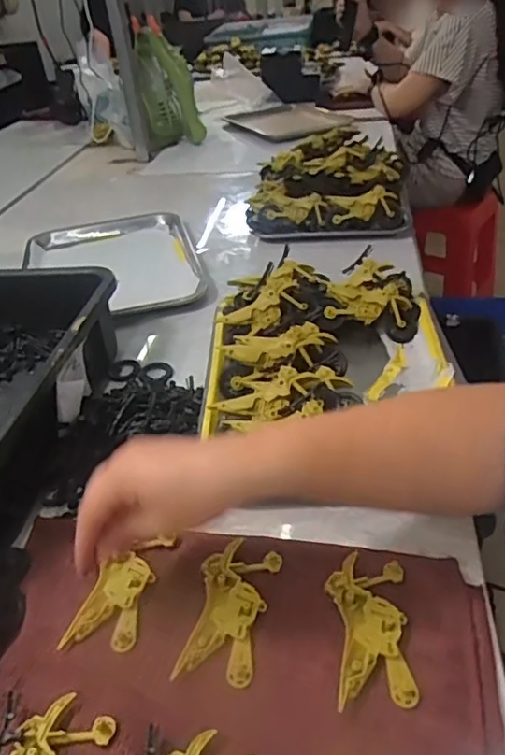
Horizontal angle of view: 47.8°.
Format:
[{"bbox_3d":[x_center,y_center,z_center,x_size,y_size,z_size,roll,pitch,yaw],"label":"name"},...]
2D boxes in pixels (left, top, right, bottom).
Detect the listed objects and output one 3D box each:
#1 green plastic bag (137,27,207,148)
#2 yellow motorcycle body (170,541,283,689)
[{"bbox_3d":[-0.200,-0.699,1.396,0.138,0.229,0.091,-9,36,-5],"label":"green plastic bag"},{"bbox_3d":[-0.016,0.160,0.393,0.049,0.010,0.101,6,38,15],"label":"yellow motorcycle body"}]

